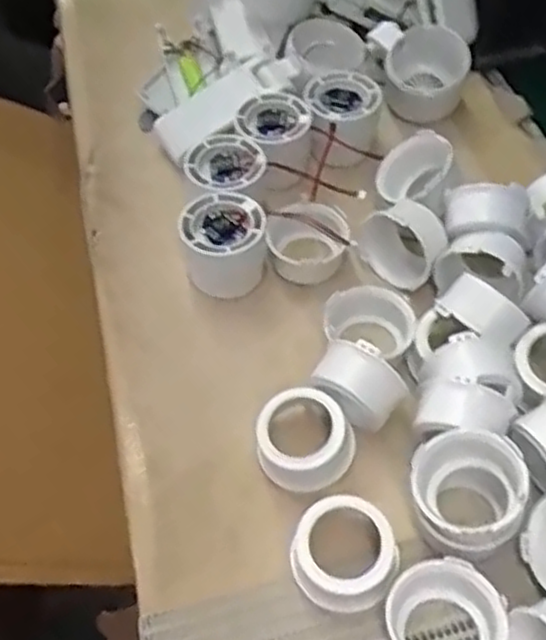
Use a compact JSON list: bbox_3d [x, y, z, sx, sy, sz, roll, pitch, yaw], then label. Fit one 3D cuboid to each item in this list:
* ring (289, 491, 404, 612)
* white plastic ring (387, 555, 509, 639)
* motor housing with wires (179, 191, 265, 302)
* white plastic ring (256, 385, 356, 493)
[{"bbox_3d":[0.035,0.117,0.372,0.050,0.037,0.046,-2,54,2],"label":"ring"},{"bbox_3d":[0.080,0.142,0.351,0.049,0.036,0.052,-2,54,2],"label":"white plastic ring"},{"bbox_3d":[-0.032,-0.051,0.483,0.050,0.042,0.048,-31,58,-20],"label":"motor housing with wires"},{"bbox_3d":[0.017,0.068,0.412,0.052,0.042,0.048,-2,54,2],"label":"white plastic ring"}]

